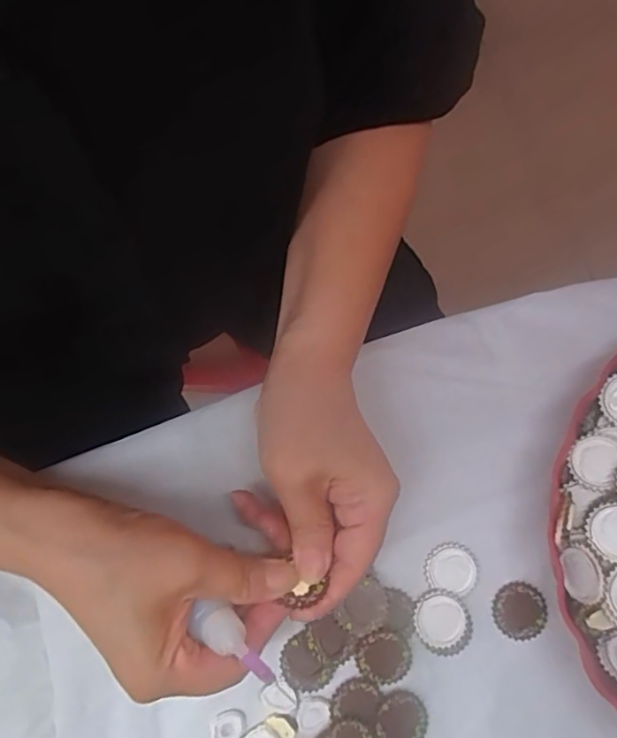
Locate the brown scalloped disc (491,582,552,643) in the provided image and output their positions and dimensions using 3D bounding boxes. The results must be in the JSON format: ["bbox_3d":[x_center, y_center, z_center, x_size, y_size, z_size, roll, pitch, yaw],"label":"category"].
[{"bbox_3d":[0.114,0.130,0.318,0.030,0.004,0.029,0,79,0],"label":"brown scalloped disc"}]

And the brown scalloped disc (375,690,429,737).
[{"bbox_3d":[0.048,0.182,0.305,0.027,0.005,0.028,0,79,0],"label":"brown scalloped disc"}]

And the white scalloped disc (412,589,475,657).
[{"bbox_3d":[0.072,0.136,0.316,0.030,0.005,0.034,-37,82,-7],"label":"white scalloped disc"}]

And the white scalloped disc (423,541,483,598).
[{"bbox_3d":[0.079,0.108,0.323,0.029,0.004,0.026,16,79,3],"label":"white scalloped disc"}]

